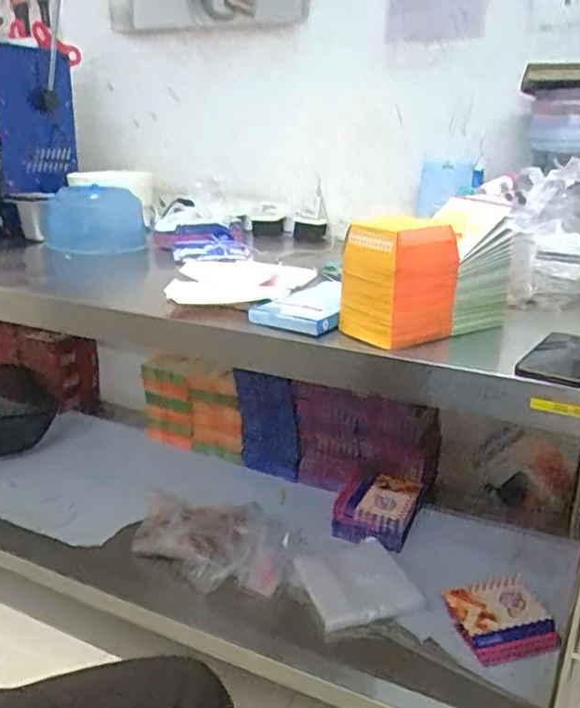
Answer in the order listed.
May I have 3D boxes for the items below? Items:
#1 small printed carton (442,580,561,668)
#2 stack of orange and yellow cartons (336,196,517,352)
[{"bbox_3d":[0.400,0.489,1.174,0.180,0.032,0.162,-5,20,-16],"label":"small printed carton"},{"bbox_3d":[0.190,-0.117,0.867,0.239,0.168,0.123,-9,22,-27],"label":"stack of orange and yellow cartons"}]

